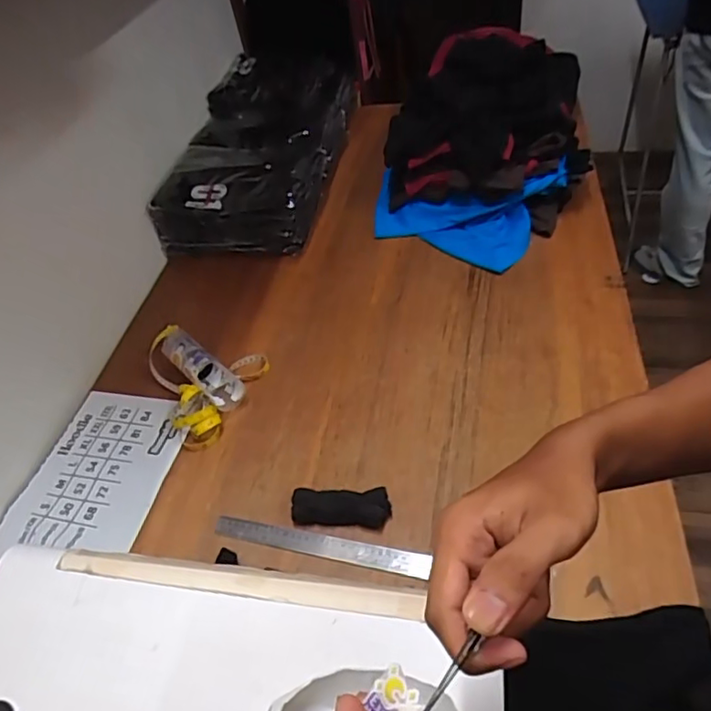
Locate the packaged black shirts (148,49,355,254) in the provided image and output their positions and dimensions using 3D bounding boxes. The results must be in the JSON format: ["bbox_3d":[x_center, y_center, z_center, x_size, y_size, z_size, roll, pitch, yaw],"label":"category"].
[{"bbox_3d":[-0.198,-0.470,1.289,0.312,0.152,0.594,3,46,12],"label":"packaged black shirts"}]

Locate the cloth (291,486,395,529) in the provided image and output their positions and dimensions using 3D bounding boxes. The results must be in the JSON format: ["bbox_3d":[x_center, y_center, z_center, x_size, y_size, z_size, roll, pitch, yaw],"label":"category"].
[{"bbox_3d":[-0.019,0.198,0.761,0.127,0.029,0.048,-2,46,8],"label":"cloth"}]

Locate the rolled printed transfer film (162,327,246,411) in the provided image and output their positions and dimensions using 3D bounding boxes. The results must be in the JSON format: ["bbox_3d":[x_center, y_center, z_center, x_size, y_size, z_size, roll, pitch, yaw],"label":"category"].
[{"bbox_3d":[-0.260,0.014,0.946,0.058,0.045,0.202,-39,53,-25],"label":"rolled printed transfer film"}]

